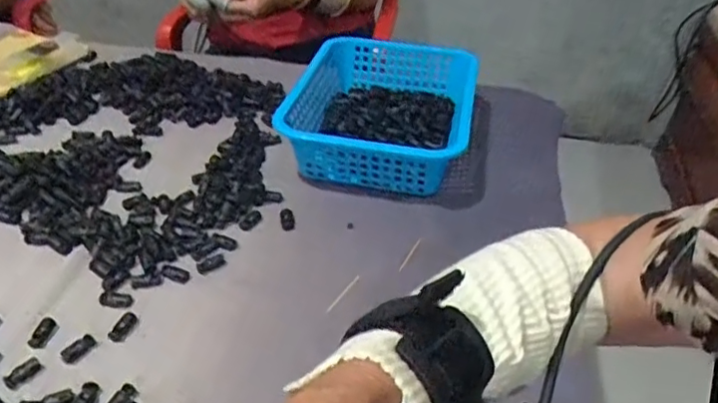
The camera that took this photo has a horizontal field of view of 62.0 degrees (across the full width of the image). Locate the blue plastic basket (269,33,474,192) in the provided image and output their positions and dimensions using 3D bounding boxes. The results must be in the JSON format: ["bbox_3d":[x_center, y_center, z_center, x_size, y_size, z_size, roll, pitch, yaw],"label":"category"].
[{"bbox_3d":[0.032,-0.124,0.787,0.220,0.068,0.297,9,37,10],"label":"blue plastic basket"}]

